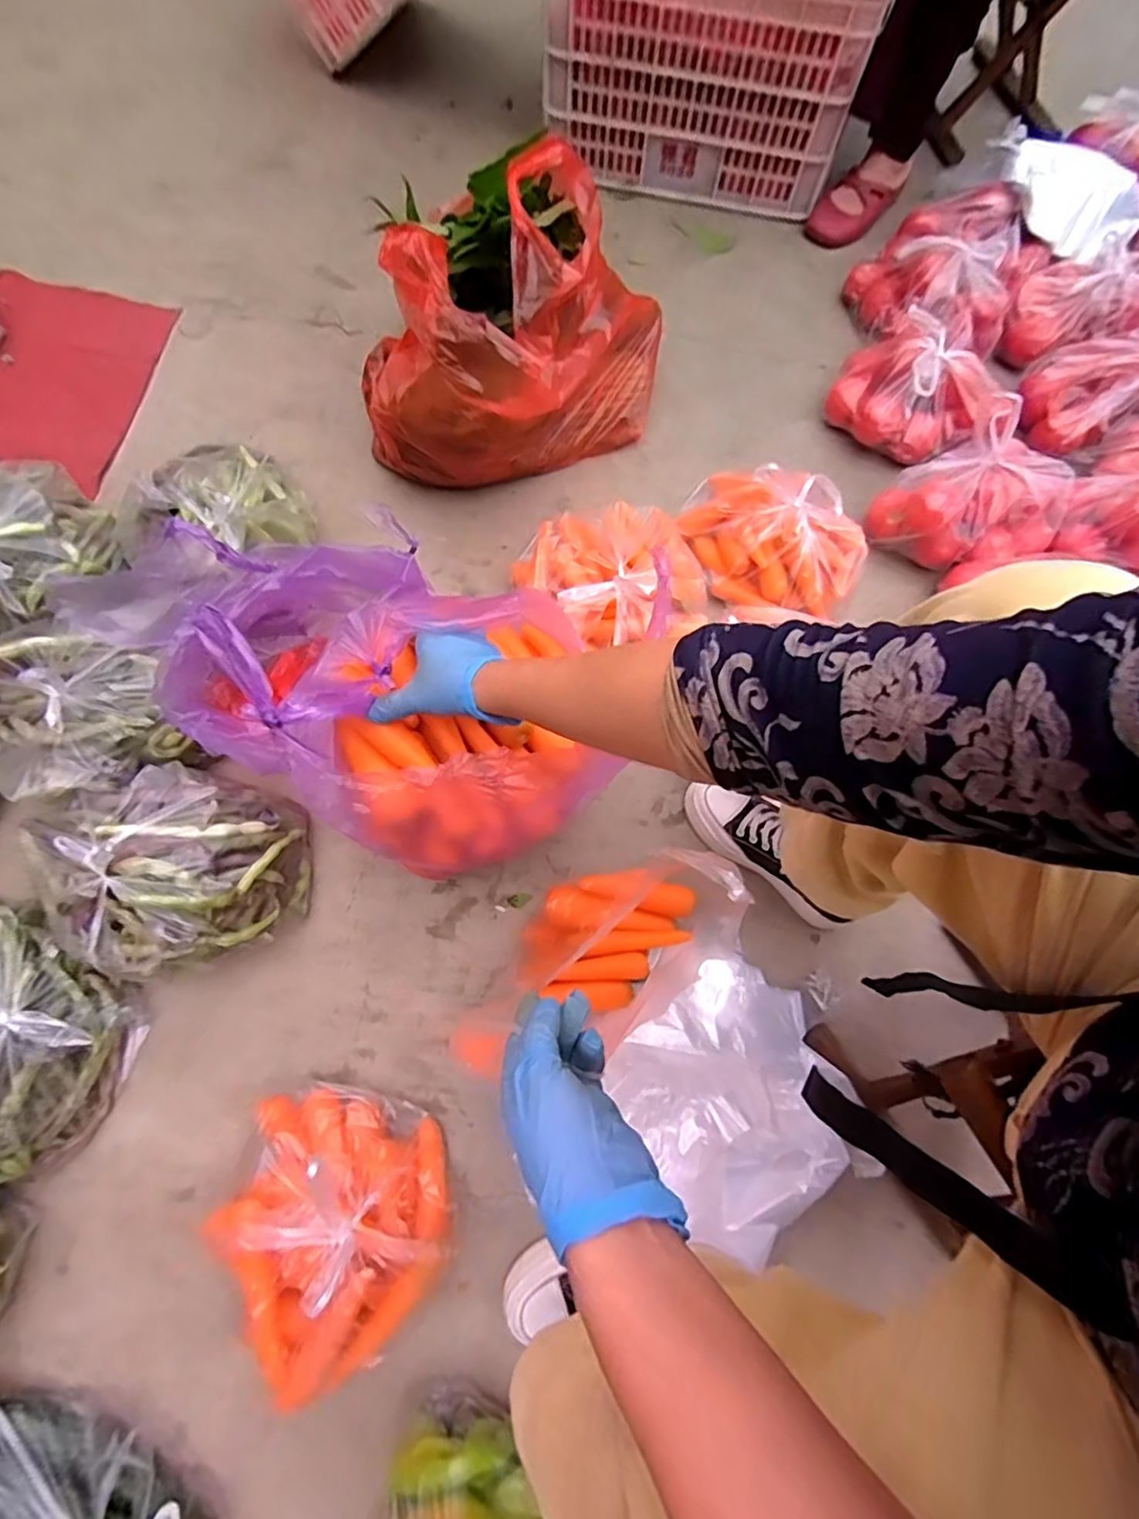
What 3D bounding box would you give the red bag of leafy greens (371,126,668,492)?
[{"bbox_3d":[-0.087,-0.603,0.859,0.350,0.287,0.446,39,78,8],"label":"red bag of leafy greens"}]

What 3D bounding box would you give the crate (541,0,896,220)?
[{"bbox_3d":[0.225,-1.219,1.028,0.535,0.312,0.294,17,76,3],"label":"crate"}]

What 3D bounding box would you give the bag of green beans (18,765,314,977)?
[{"bbox_3d":[-0.469,0.120,0.722,0.285,0.160,0.225,23,74,4],"label":"bag of green beans"}]

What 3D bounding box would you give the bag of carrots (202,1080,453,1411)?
[{"bbox_3d":[-0.249,0.502,0.636,0.230,0.120,0.259,17,74,3],"label":"bag of carrots"}]

